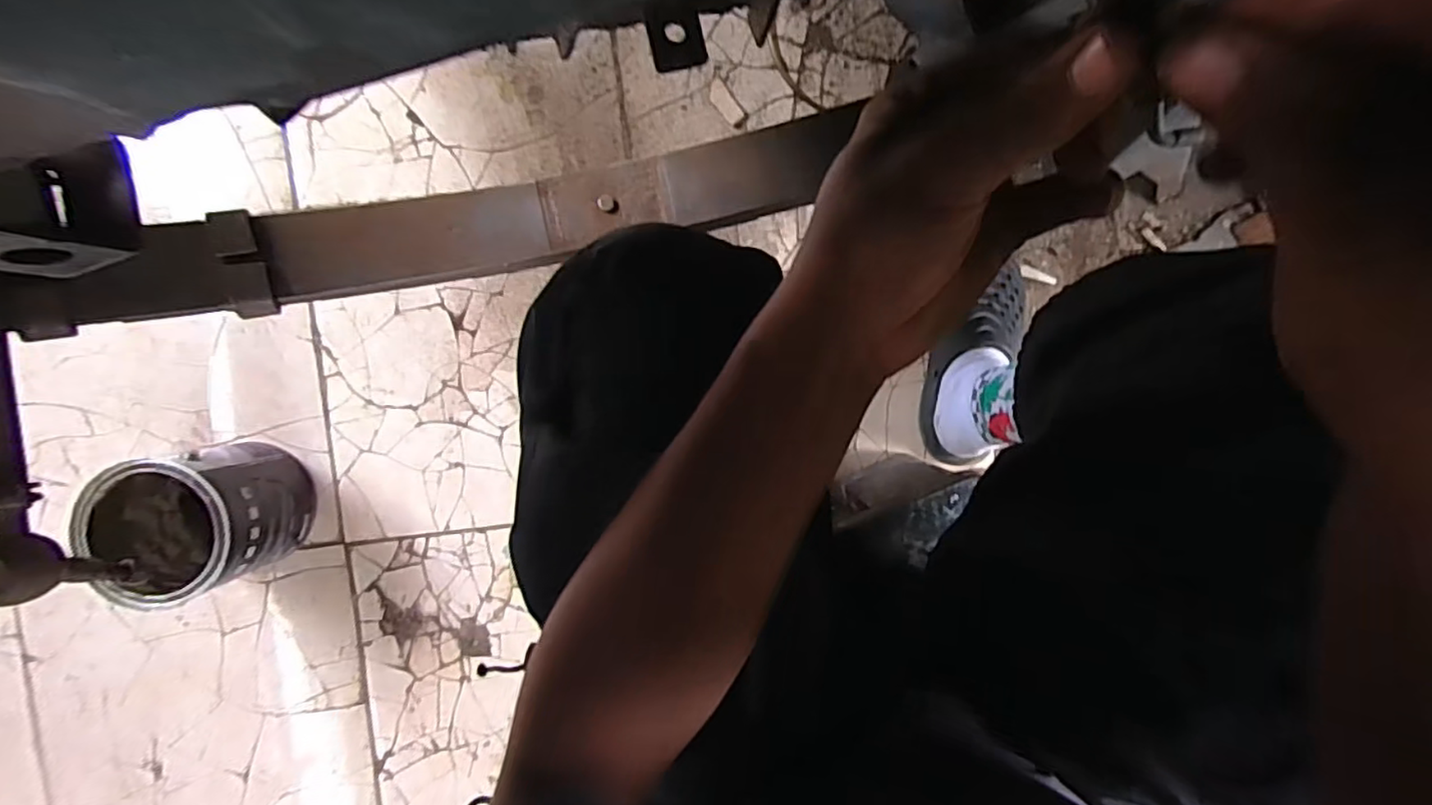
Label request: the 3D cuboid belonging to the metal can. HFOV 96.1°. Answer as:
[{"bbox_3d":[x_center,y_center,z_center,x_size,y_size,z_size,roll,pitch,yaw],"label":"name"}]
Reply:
[{"bbox_3d":[-0.551,0.127,0.700,0.155,0.166,0.146,-13,93,0],"label":"metal can"}]

